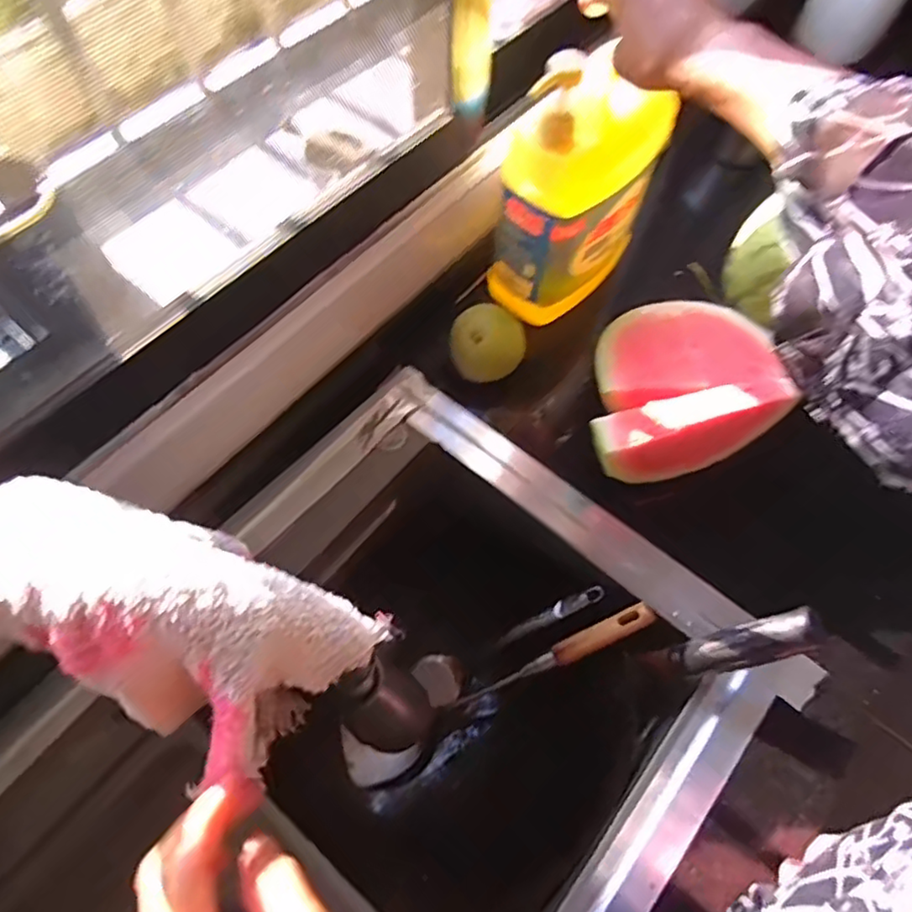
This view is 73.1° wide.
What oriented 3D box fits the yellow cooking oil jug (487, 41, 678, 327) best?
[{"bbox_3d":[0.128,-0.274,0.618,0.092,0.274,0.157,39,68,15],"label":"yellow cooking oil jug"}]

